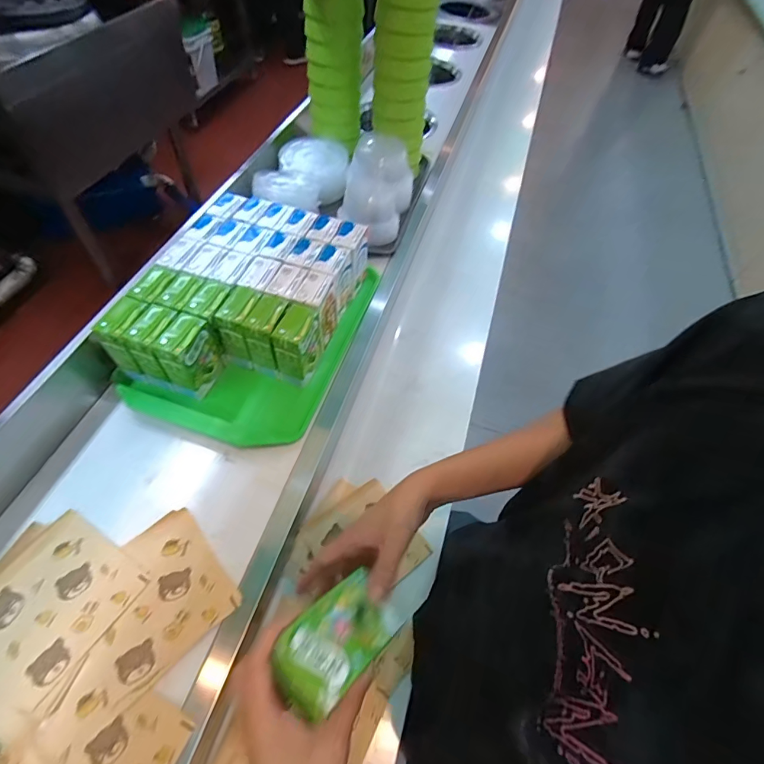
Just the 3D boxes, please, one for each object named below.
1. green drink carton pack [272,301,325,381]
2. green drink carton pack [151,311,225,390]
[{"bbox_3d":[-0.118,-0.057,0.601,0.045,0.088,0.069,19,56,8],"label":"green drink carton pack"},{"bbox_3d":[-0.260,-0.037,0.588,0.046,0.107,0.072,21,56,10],"label":"green drink carton pack"}]

